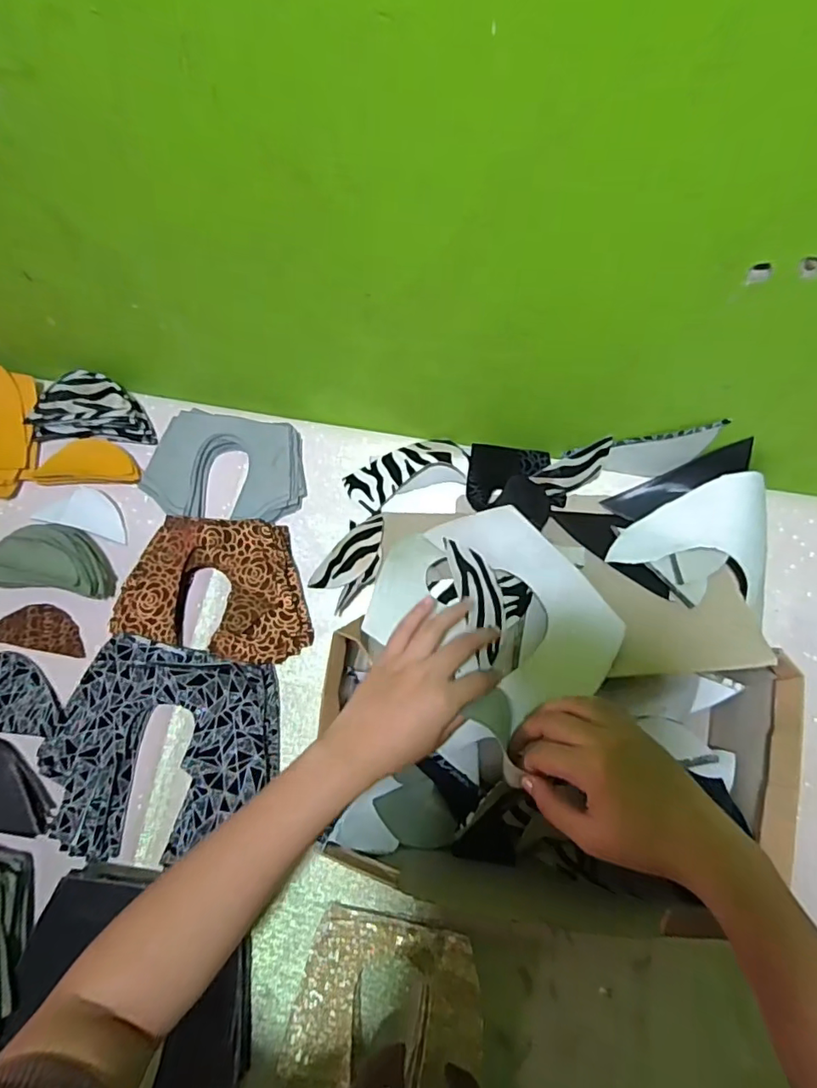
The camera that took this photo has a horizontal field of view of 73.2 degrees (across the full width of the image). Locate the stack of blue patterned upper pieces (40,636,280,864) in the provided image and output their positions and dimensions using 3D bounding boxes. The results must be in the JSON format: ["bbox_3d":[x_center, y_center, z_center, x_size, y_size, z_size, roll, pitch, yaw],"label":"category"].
[{"bbox_3d":[-0.224,0.188,0.497,0.209,0.038,0.182,9,73,4],"label":"stack of blue patterned upper pieces"}]

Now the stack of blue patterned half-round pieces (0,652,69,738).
[{"bbox_3d":[-0.392,0.142,0.528,0.148,0.020,0.070,4,72,3],"label":"stack of blue patterned half-round pieces"}]

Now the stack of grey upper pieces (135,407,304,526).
[{"bbox_3d":[-0.193,-0.080,0.579,0.163,0.029,0.110,6,72,3],"label":"stack of grey upper pieces"}]

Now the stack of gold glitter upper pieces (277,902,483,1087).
[{"bbox_3d":[-0.016,0.374,0.440,0.152,0.015,0.125,9,73,5],"label":"stack of gold glitter upper pieces"}]

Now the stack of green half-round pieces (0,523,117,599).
[{"bbox_3d":[-0.362,0.013,0.551,0.120,0.056,0.068,5,72,3],"label":"stack of green half-round pieces"}]

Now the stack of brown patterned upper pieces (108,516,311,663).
[{"bbox_3d":[-0.192,0.043,0.537,0.191,0.037,0.135,2,72,2],"label":"stack of brown patterned upper pieces"}]

